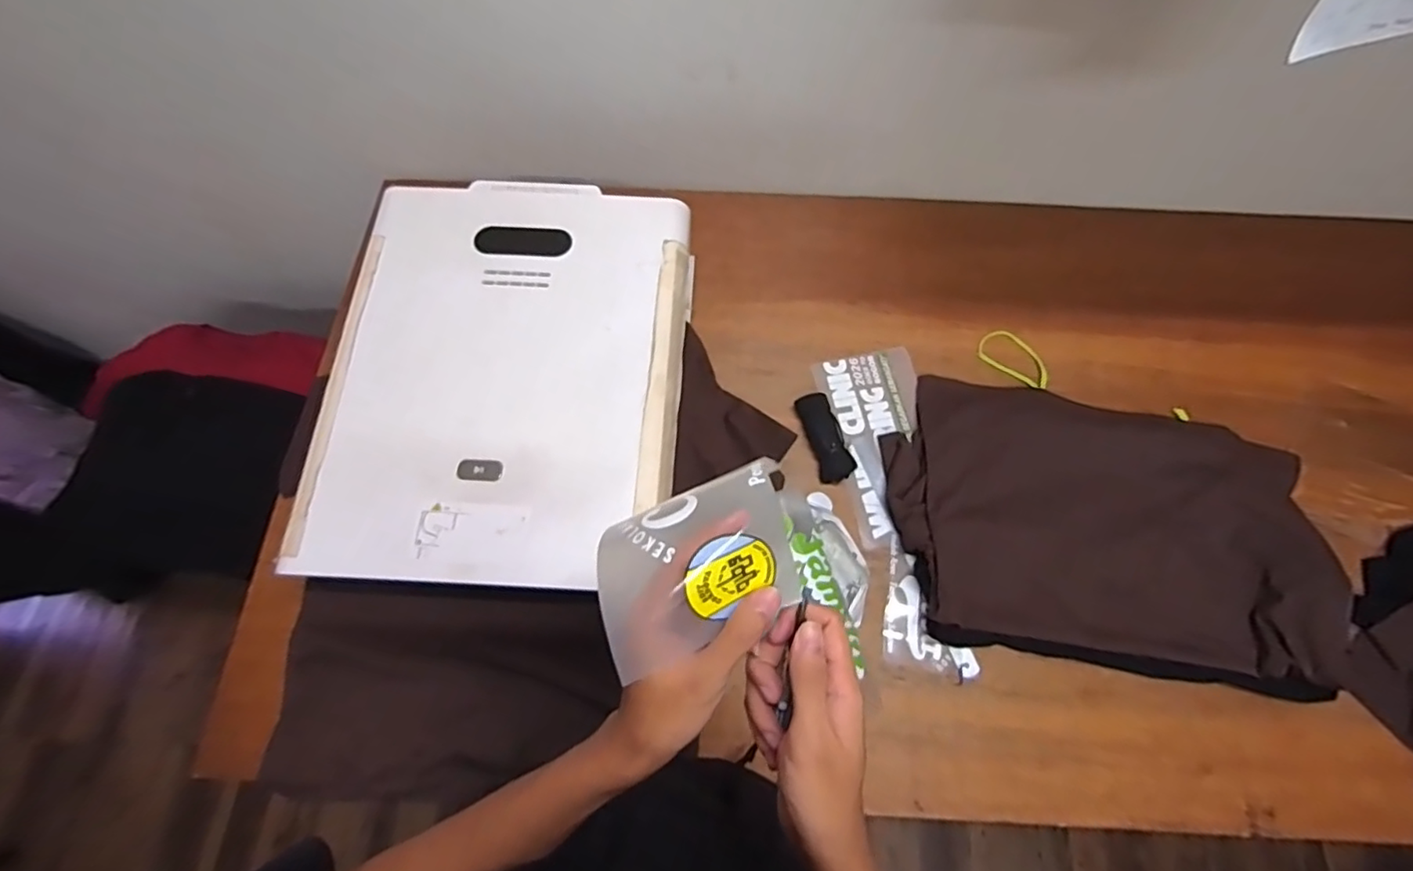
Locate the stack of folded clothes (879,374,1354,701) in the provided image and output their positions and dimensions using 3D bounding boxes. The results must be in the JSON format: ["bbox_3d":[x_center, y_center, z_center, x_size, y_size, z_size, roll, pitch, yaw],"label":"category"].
[{"bbox_3d":[0.512,0.107,0.785,0.533,0.055,0.362,8,69,2],"label":"stack of folded clothes"}]

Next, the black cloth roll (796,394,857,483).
[{"bbox_3d":[0.169,0.001,0.837,0.051,0.025,0.125,-16,70,-7],"label":"black cloth roll"}]

